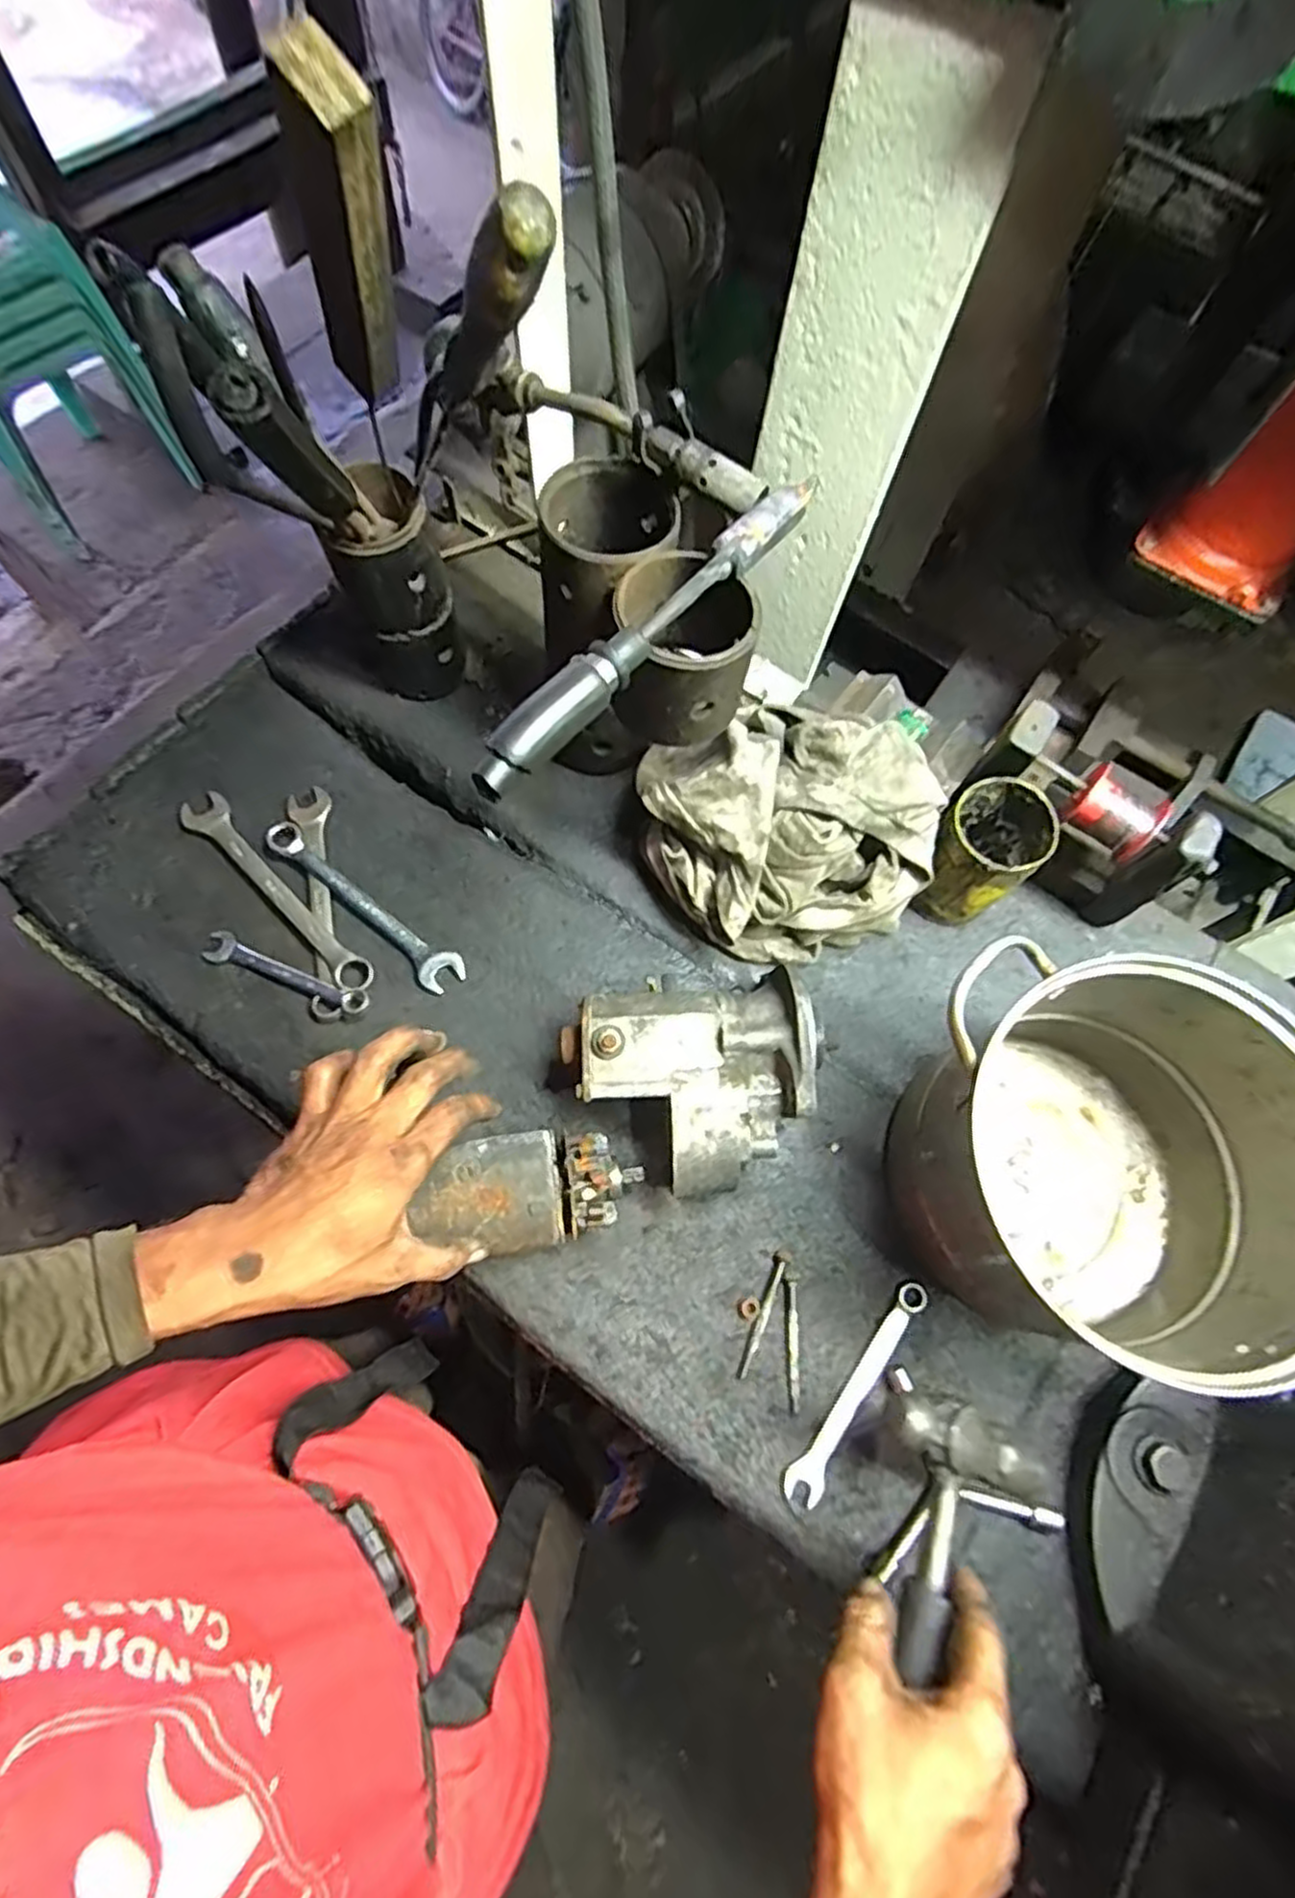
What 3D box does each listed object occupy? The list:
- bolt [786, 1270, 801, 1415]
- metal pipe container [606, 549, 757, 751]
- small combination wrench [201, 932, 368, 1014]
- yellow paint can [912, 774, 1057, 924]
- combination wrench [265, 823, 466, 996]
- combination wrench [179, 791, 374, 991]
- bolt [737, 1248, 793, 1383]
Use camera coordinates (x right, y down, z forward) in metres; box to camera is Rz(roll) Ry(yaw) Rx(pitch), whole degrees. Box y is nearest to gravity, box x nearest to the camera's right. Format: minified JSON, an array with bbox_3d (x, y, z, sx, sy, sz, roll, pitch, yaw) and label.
[{"bbox_3d":[0.099,0.265,0.516,0.009,0.006,0.085,4,69,0],"label":"bolt"},{"bbox_3d":[0.020,-0.187,0.475,0.086,0.078,0.087,-4,69,-6],"label":"metal pipe container"},{"bbox_3d":[-0.282,0.021,0.591,0.142,0.013,0.025,23,70,7],"label":"small combination wrench"},{"bbox_3d":[0.256,-0.071,0.591,0.075,0.107,0.070,1,69,-2],"label":"yellow paint can"},{"bbox_3d":[-0.229,-0.036,0.612,0.197,0.019,0.033,38,73,12],"label":"combination wrench"},{"bbox_3d":[-0.296,-0.047,0.610,0.224,0.015,0.033,42,74,13],"label":"combination wrench"},{"bbox_3d":[0.080,0.250,0.523,0.011,0.006,0.087,23,70,7],"label":"bolt"}]

